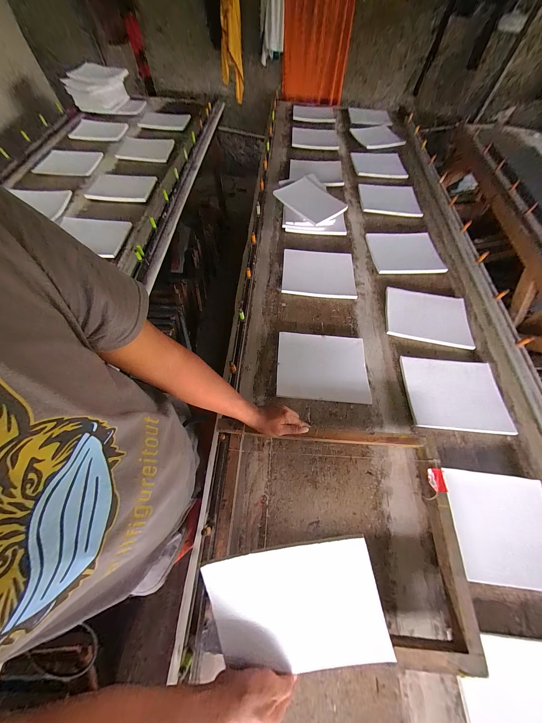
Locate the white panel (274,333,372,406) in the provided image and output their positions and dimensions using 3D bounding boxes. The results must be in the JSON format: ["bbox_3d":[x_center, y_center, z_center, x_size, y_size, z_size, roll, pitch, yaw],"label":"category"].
[{"bbox_3d":[0.157,0.014,0.715,0.270,0.016,0.216,4,63,1],"label":"white panel"}]

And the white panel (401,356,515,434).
[{"bbox_3d":[0.524,0.090,0.664,0.256,0.021,0.208,5,63,1],"label":"white panel"}]

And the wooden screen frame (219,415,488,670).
[{"bbox_3d":[0.124,0.347,0.502,0.524,0.055,0.392,4,63,1],"label":"wooden screen frame"}]

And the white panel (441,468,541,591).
[{"bbox_3d":[0.531,0.374,0.523,0.214,0.012,0.214,3,67,7],"label":"white panel"}]

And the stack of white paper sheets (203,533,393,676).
[{"bbox_3d":[0.039,0.398,0.371,0.267,0.014,0.189,-12,88,2],"label":"stack of white paper sheets"}]

